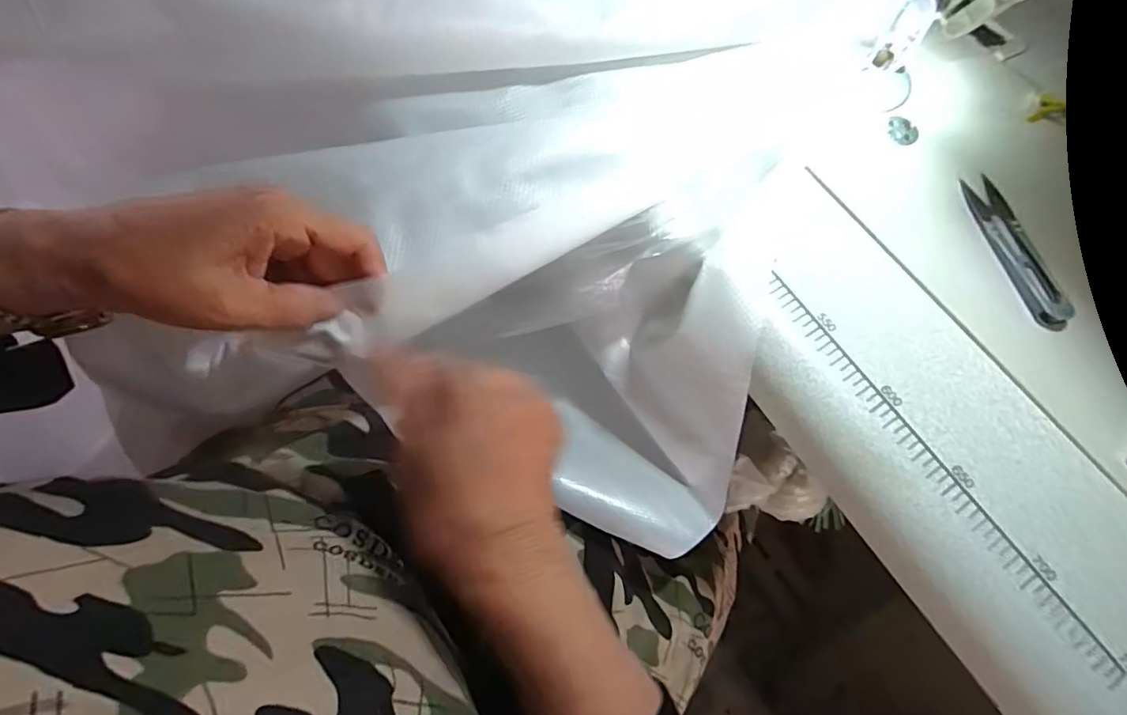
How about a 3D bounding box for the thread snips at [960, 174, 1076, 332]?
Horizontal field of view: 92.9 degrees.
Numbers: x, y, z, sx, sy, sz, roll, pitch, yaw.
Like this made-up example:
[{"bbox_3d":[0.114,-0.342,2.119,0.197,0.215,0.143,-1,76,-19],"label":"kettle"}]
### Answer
[{"bbox_3d":[0.266,-0.065,0.313,0.027,0.009,0.101,-6,70,-5],"label":"thread snips"}]

